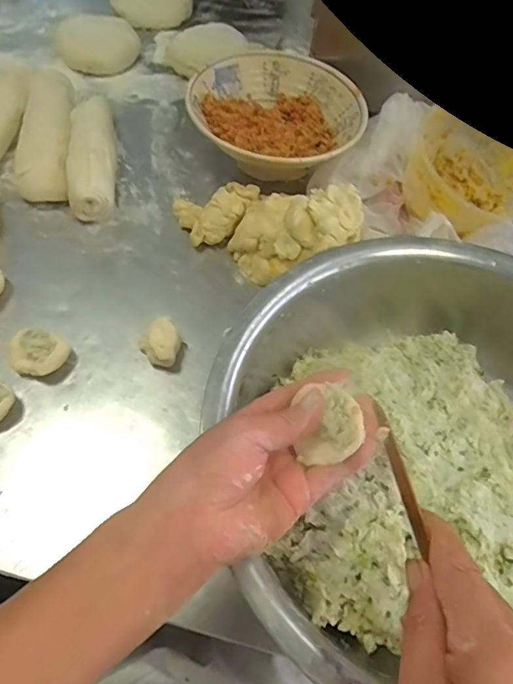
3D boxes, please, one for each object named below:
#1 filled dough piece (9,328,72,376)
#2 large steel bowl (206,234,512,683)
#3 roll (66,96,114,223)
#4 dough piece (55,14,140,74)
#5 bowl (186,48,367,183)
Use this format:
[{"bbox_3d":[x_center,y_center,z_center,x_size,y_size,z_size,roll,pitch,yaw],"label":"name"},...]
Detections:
[{"bbox_3d":[-0.214,0.011,0.490,0.053,0.027,0.049,2,60,-4],"label":"filled dough piece"},{"bbox_3d":[0.157,0.087,0.425,0.373,0.128,0.357,2,60,-4],"label":"large steel bowl"},{"bbox_3d":[-0.205,-0.236,0.621,0.055,0.043,0.193,-3,60,-7],"label":"roll"},{"bbox_3d":[-0.233,-0.437,0.728,0.117,0.041,0.082,-5,60,-8],"label":"dough piece"},{"bbox_3d":[0.024,-0.272,0.624,0.203,0.078,0.197,2,60,-4],"label":"bowl"}]

